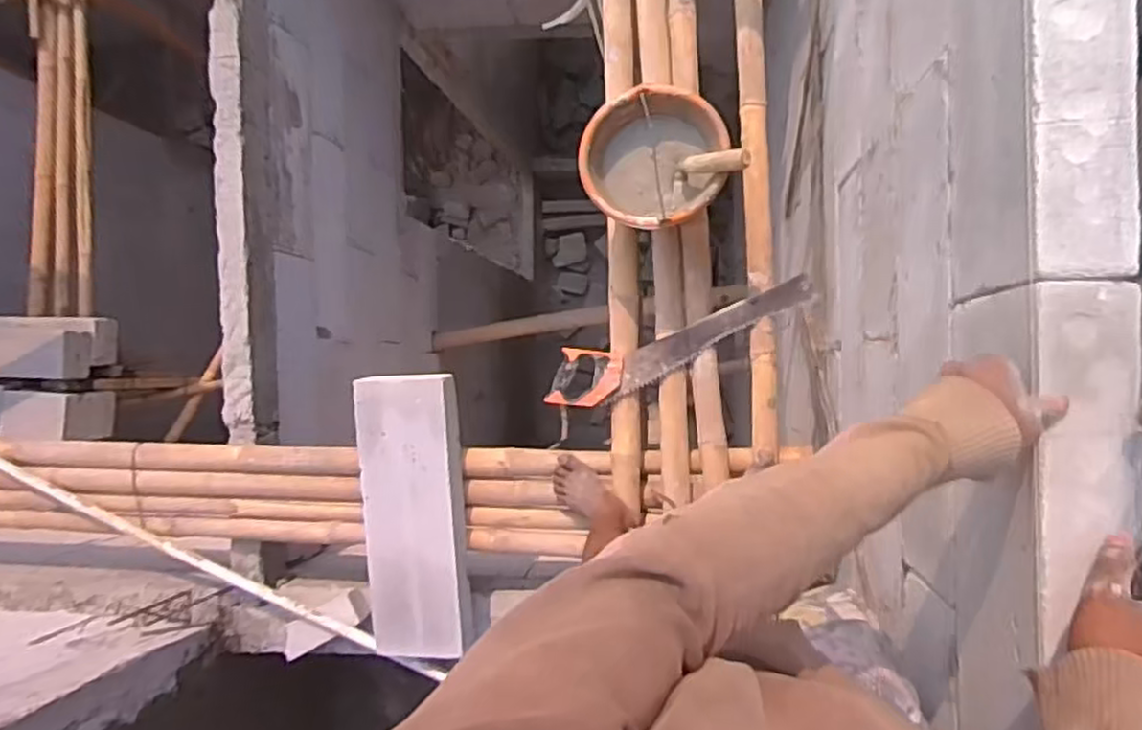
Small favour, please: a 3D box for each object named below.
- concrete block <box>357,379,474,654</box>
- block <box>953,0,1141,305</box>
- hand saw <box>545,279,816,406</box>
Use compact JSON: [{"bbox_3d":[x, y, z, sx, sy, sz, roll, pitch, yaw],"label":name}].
[{"bbox_3d":[-0.334,0.314,1.543,0.218,0.068,0.581,-3,90,9],"label":"concrete block"},{"bbox_3d":[0.418,-0.364,0.665,0.074,0.178,0.584,-1,90,9],"label":"block"},{"bbox_3d":[0.203,-0.047,1.418,0.548,0.044,0.124,-23,87,9],"label":"hand saw"}]

